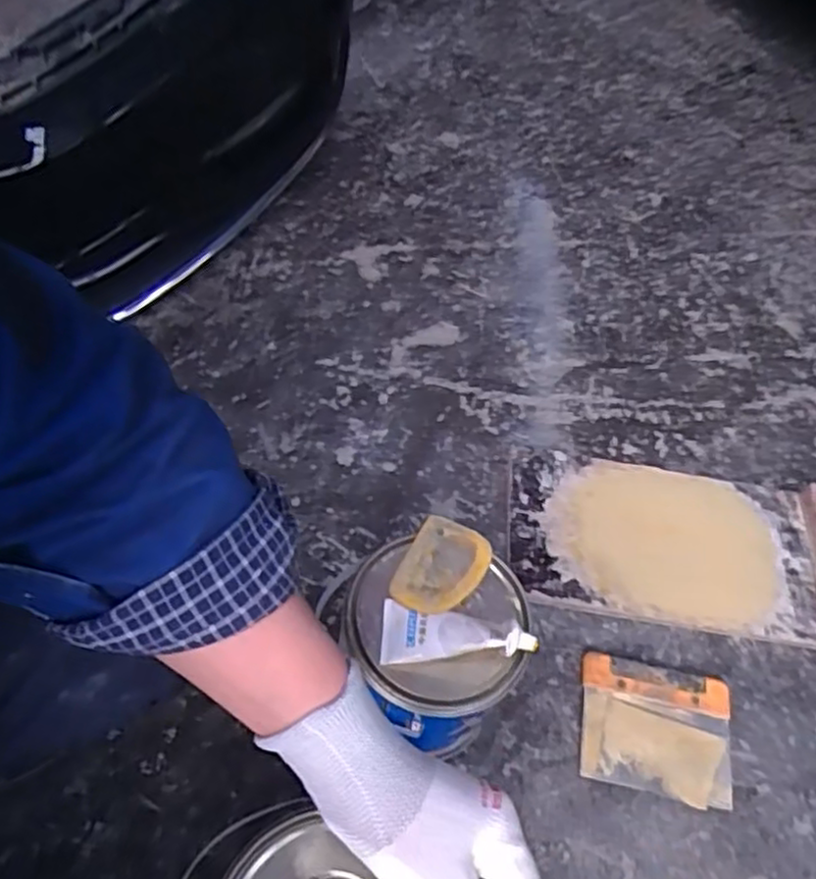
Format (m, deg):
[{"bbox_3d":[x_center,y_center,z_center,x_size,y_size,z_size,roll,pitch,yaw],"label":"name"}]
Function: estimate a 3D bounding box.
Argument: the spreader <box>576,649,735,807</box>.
[{"bbox_3d":[0.247,0.286,0.710,0.149,0.016,0.120,14,53,2],"label":"spreader"}]

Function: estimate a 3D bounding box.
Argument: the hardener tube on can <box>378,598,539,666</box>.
[{"bbox_3d":[0.038,0.156,0.567,0.121,0.023,0.047,0,50,11],"label":"hardener tube on can"}]

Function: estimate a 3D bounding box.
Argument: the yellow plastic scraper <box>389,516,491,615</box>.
[{"bbox_3d":[0.030,0.108,0.606,0.064,0.011,0.096,25,54,10],"label":"yellow plastic scraper"}]

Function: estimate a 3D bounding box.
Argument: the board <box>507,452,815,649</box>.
[{"bbox_3d":[0.317,0.115,0.831,0.395,0.022,0.206,10,53,-2],"label":"board"}]

